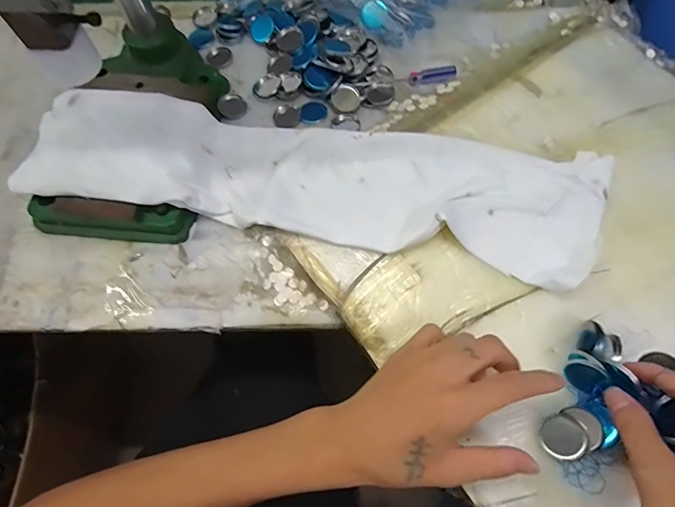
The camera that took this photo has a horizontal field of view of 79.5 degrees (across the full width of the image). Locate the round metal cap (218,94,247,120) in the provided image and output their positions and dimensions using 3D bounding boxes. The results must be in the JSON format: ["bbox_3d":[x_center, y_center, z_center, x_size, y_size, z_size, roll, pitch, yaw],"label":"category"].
[{"bbox_3d":[-0.117,-0.164,0.453,0.029,0.006,0.031,0,67,1],"label":"round metal cap"}]

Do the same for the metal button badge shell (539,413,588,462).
[{"bbox_3d":[0.170,0.139,0.306,0.030,0.004,0.030,-10,65,23],"label":"metal button badge shell"}]

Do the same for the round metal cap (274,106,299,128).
[{"bbox_3d":[-0.056,-0.150,0.445,0.027,0.004,0.029,0,67,1],"label":"round metal cap"}]

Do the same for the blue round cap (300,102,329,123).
[{"bbox_3d":[-0.026,-0.155,0.449,0.030,0.006,0.029,0,67,1],"label":"blue round cap"}]

